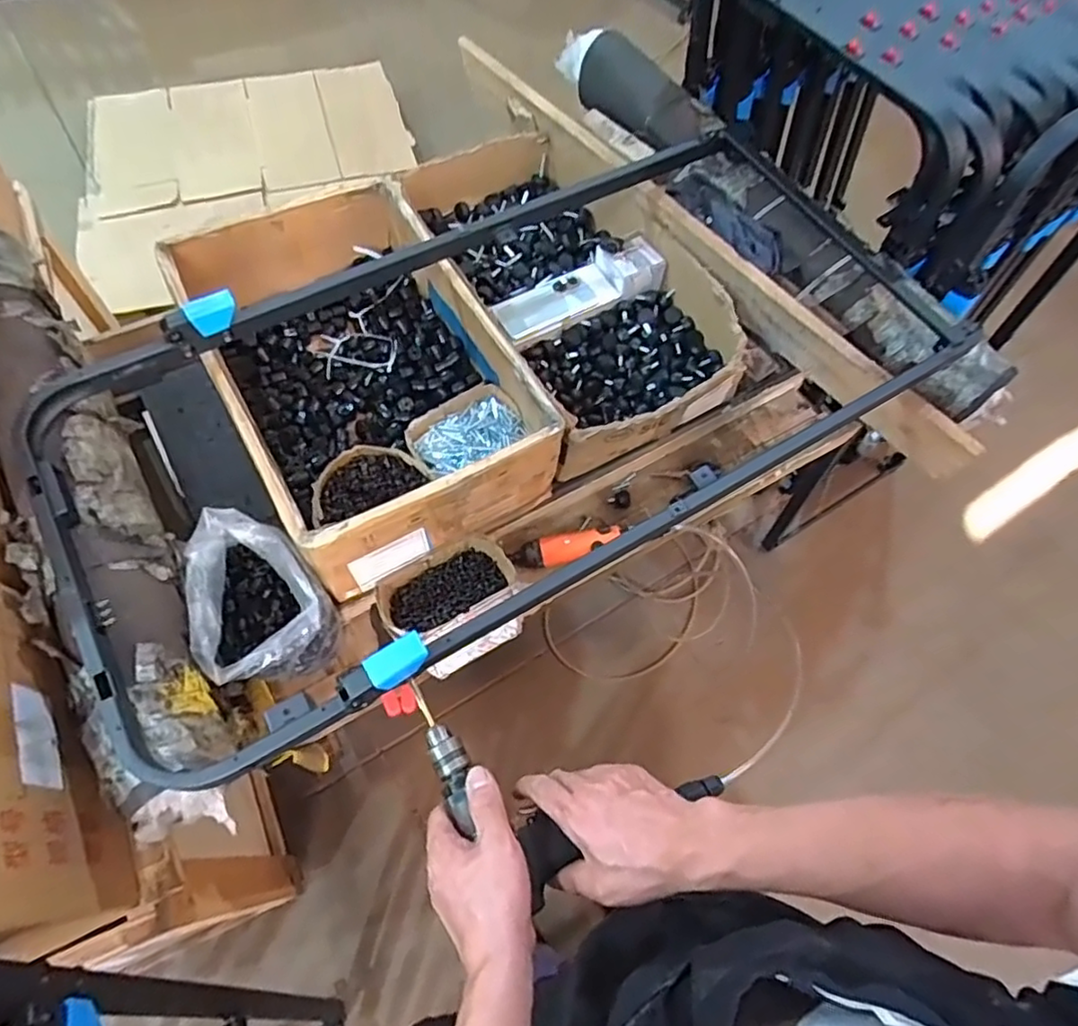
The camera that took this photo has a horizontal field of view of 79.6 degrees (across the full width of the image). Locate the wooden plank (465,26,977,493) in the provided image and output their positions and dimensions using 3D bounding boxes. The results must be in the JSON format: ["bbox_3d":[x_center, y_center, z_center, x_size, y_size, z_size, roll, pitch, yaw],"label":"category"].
[{"bbox_3d":[0.211,-0.440,1.020,0.045,0.135,1.065,-40,73,-6],"label":"wooden plank"}]

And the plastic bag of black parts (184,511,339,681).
[{"bbox_3d":[-0.333,0.102,0.764,0.132,0.152,0.171,-31,69,-17],"label":"plastic bag of black parts"}]

